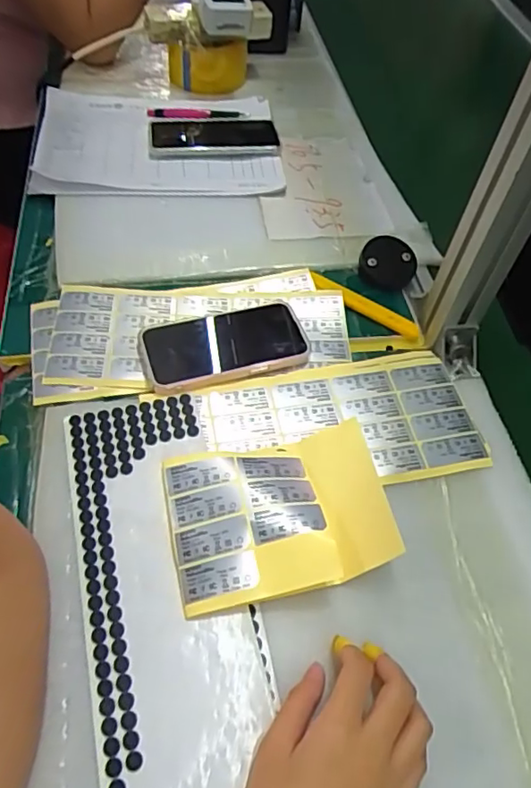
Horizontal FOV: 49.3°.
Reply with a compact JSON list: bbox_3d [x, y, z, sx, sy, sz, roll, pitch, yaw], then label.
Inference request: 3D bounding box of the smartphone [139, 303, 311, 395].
[{"bbox_3d":[-0.037,-0.046,0.534,0.148,0.006,0.080,-13,56,-14],"label":"smartphone"}]

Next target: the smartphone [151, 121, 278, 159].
[{"bbox_3d":[-0.066,-0.329,0.737,0.162,0.008,0.082,-5,54,-8],"label":"smartphone"}]

